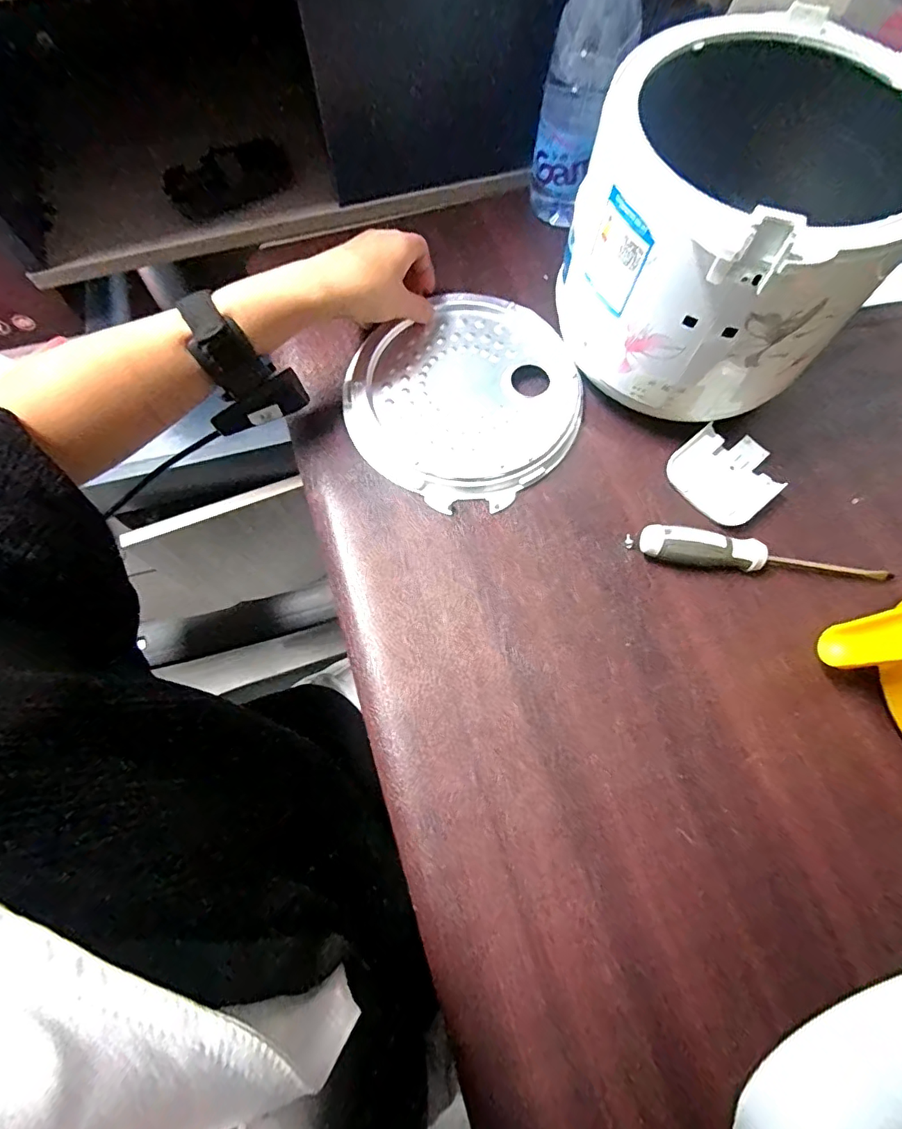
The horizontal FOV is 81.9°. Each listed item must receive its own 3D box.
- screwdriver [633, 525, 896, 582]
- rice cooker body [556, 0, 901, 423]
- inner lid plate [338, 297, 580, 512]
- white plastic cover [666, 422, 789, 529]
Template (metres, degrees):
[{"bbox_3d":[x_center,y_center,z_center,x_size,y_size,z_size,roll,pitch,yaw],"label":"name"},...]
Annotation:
[{"bbox_3d":[0.236,-0.004,0.389,0.186,0.026,0.023,8,69,1],"label":"screwdriver"},{"bbox_3d":[0.201,-0.228,0.387,0.214,0.179,0.203,-35,74,-13],"label":"rice cooker body"},{"bbox_3d":[0.013,-0.142,0.440,0.189,0.016,0.183,1,69,-2],"label":"inner lid plate"},{"bbox_3d":[0.223,-0.074,0.419,0.081,0.014,0.076,-39,75,-15],"label":"white plastic cover"}]

